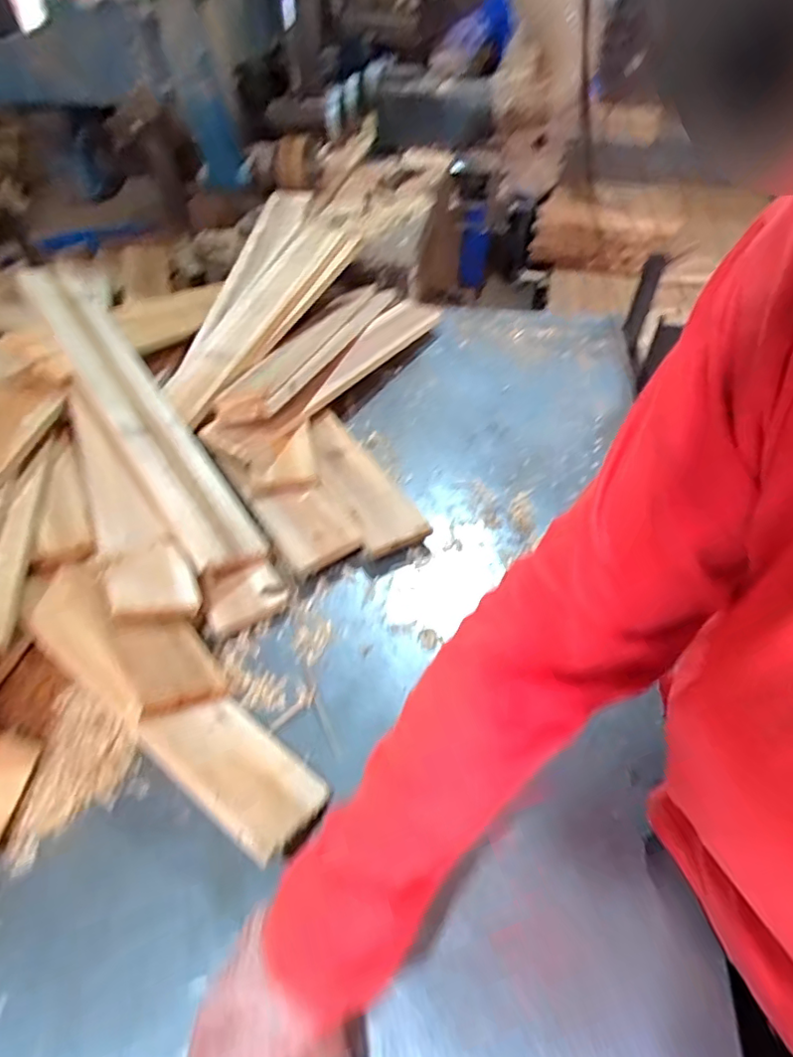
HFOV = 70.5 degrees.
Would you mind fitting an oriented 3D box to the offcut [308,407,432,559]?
[{"bbox_3d":[-0.053,-0.069,0.718,0.091,0.025,0.257,-12,45,-28],"label":"offcut"}]

